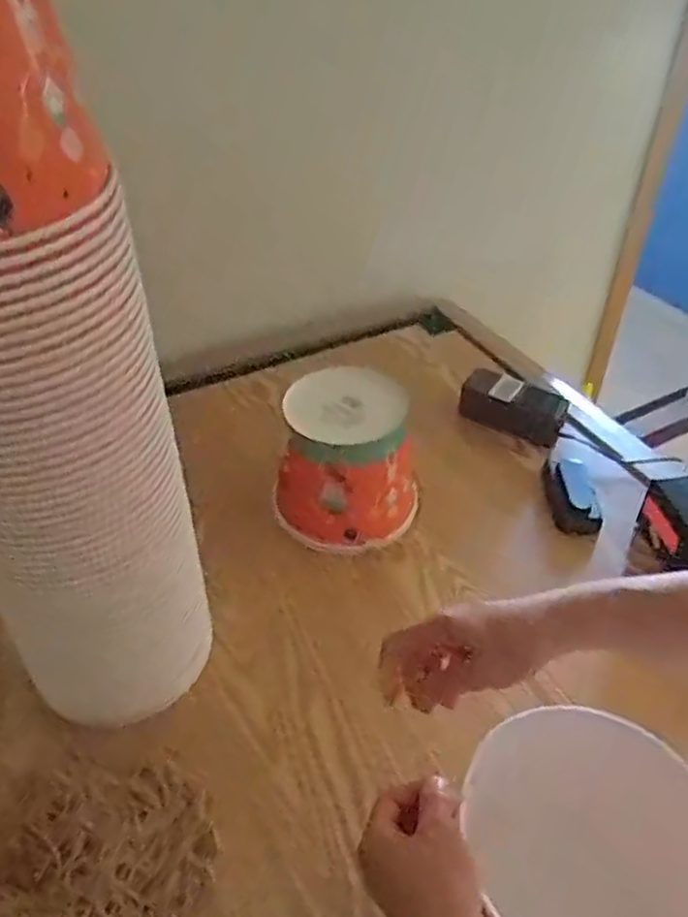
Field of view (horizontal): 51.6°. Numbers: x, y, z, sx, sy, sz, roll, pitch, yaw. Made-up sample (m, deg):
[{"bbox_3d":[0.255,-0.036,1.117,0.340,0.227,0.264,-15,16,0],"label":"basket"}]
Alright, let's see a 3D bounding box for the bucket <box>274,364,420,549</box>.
[{"bbox_3d":[0.004,0.001,0.770,0.154,0.156,0.138,-1,42,-1],"label":"bucket"}]

